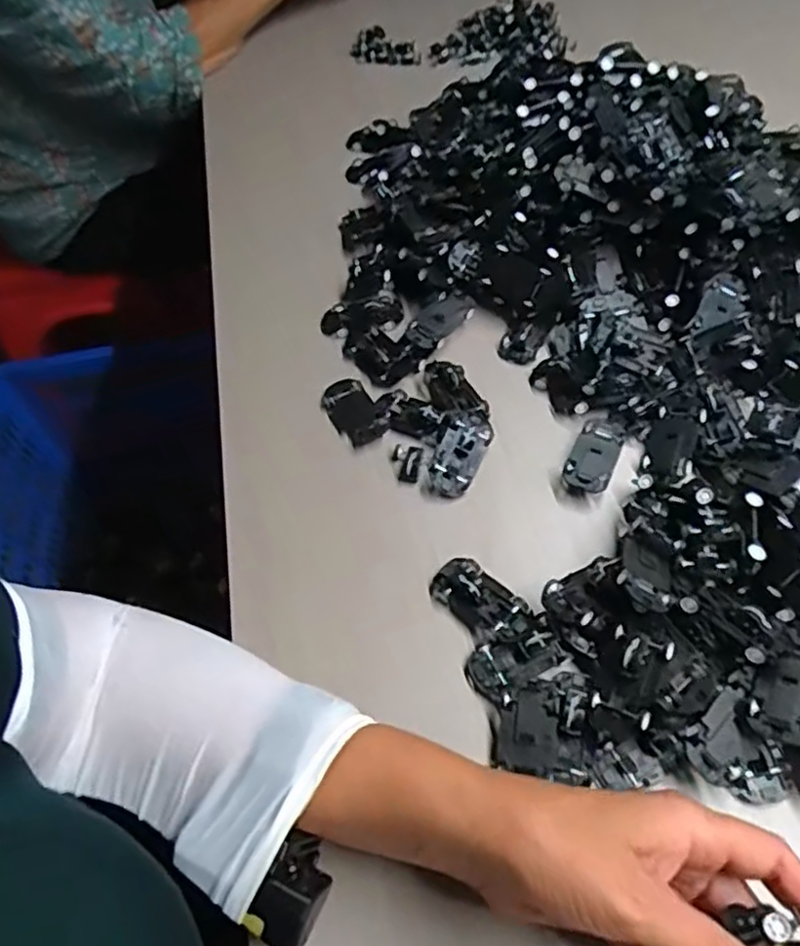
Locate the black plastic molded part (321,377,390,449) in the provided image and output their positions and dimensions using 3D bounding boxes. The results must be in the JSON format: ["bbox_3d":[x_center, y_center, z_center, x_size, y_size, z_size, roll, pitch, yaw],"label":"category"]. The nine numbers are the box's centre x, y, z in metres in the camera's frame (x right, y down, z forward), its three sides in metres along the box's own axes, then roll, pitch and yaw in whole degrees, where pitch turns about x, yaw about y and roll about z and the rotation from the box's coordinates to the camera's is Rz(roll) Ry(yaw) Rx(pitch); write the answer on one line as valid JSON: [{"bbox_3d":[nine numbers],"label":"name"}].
[{"bbox_3d":[-0.033,-0.044,0.507,0.033,0.019,0.060,-28,59,-14],"label":"black plastic molded part"}]

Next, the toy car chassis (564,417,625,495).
[{"bbox_3d":[0.134,-0.016,0.461,0.029,0.009,0.066,22,61,17],"label":"toy car chassis"}]

